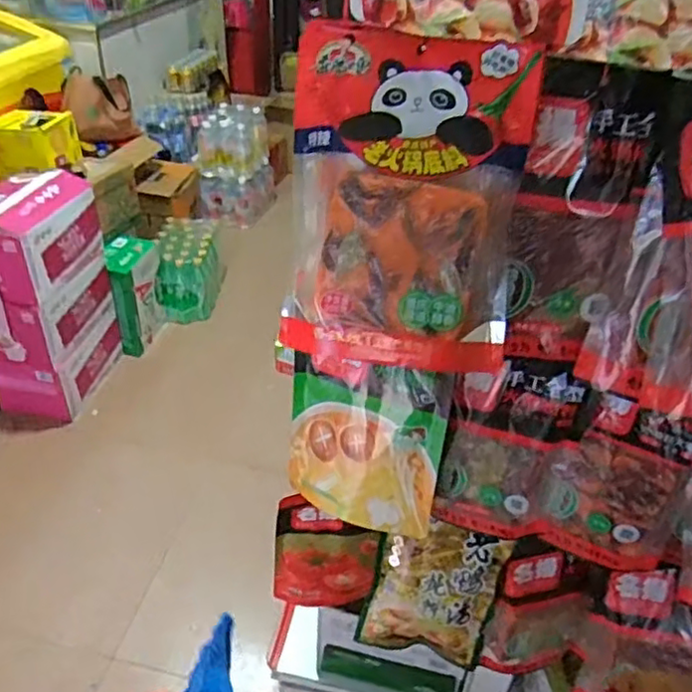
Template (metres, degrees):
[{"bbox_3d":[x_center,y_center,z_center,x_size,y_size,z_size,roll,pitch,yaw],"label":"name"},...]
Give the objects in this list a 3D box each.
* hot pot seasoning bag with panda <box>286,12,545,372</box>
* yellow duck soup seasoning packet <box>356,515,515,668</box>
[{"bbox_3d":[0.043,-0.117,0.517,0.188,0.261,0.045,6,2,10],"label":"hot pot seasoning bag with panda"},{"bbox_3d":[0.114,0.322,0.849,0.156,0.202,0.023,12,19,3],"label":"yellow duck soup seasoning packet"}]

